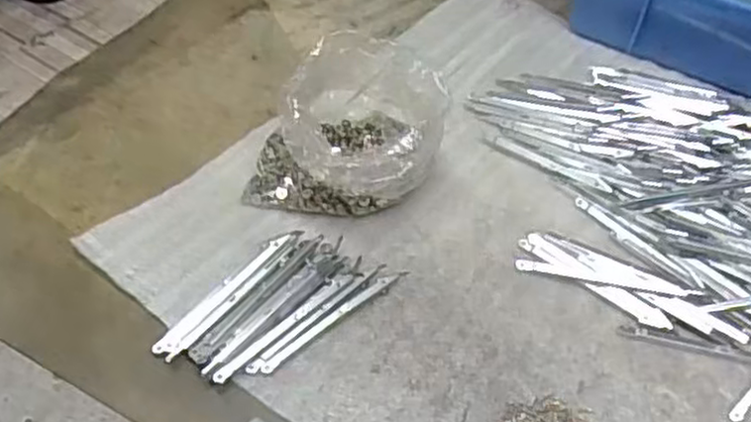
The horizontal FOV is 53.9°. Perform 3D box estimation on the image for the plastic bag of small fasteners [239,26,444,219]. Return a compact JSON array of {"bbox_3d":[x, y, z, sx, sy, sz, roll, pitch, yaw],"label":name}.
[{"bbox_3d":[-0.017,-0.043,0.433,0.091,0.075,0.100,31,53,21],"label":"plastic bag of small fasteners"}]

